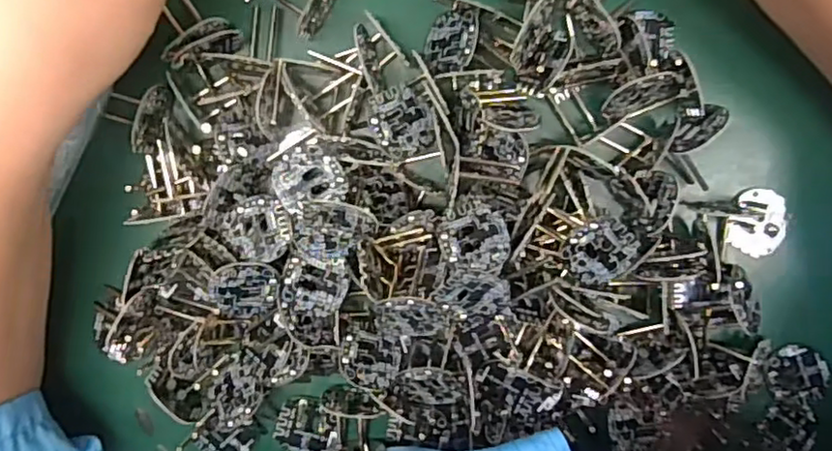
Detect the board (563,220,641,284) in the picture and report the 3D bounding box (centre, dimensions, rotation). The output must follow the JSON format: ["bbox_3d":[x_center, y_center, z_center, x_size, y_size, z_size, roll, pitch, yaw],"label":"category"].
[{"bbox_3d":[0.060,0.008,0.206,0.022,0.004,0.021,2,116,4],"label":"board"}]

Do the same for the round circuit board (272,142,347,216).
[{"bbox_3d":[-0.035,-0.016,0.204,0.023,0.004,0.020,-14,97,1],"label":"round circuit board"}]

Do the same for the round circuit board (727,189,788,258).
[{"bbox_3d":[0.125,-0.001,0.233,0.021,0.008,0.024,3,97,-1],"label":"round circuit board"}]

